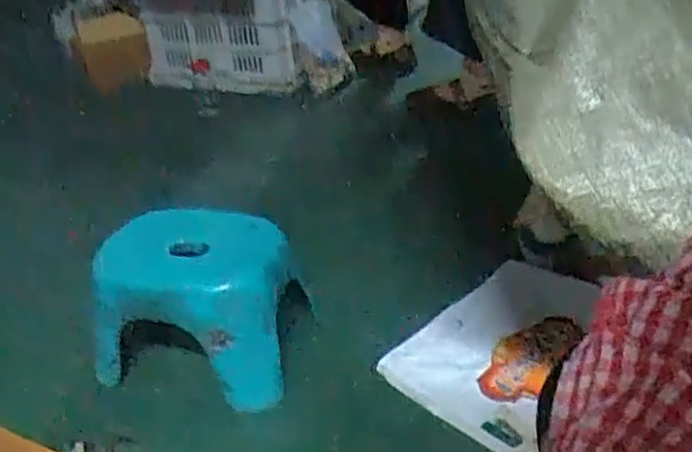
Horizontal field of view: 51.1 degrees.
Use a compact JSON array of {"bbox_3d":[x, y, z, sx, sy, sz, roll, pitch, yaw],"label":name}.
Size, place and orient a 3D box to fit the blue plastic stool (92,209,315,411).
[{"bbox_3d":[-0.228,0.118,1.112,0.290,0.202,0.218,0,32,10],"label":"blue plastic stool"}]

